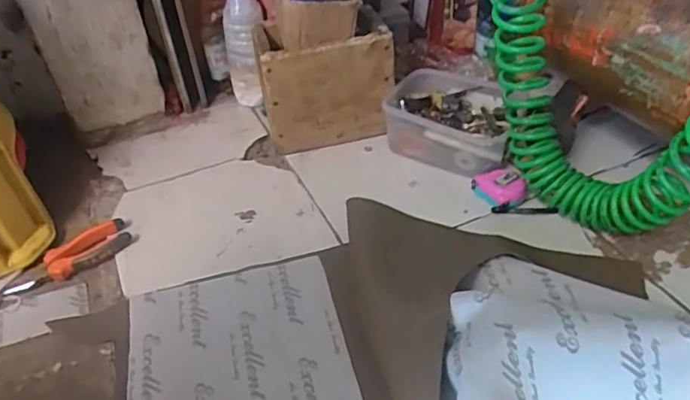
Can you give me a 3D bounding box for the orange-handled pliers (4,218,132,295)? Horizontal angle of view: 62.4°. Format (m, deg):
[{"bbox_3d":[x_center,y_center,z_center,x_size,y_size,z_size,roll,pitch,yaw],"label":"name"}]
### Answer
[{"bbox_3d":[-0.359,0.079,0.748,0.158,0.024,0.056,-34,48,-28],"label":"orange-handled pliers"}]

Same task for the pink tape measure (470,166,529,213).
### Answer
[{"bbox_3d":[0.212,-0.015,0.779,0.056,0.033,0.063,-22,43,-17],"label":"pink tape measure"}]

